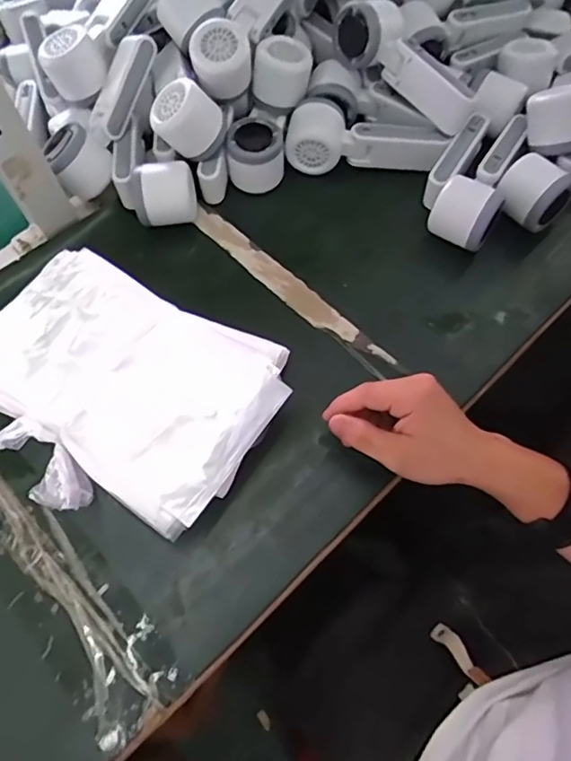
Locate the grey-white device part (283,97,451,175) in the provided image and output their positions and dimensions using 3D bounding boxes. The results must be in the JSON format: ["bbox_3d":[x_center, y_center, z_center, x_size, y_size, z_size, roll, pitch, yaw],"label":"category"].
[{"bbox_3d":[0.081,-0.247,0.573,0.158,0.051,0.060,3,65,5],"label":"grey-white device part"}]

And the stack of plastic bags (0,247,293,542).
[{"bbox_3d":[-0.134,0.011,0.466,0.238,0.074,0.186,23,68,13],"label":"stack of plastic bags"}]

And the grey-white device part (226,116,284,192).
[{"bbox_3d":[-0.031,-0.235,0.579,0.057,0.050,0.056,-7,64,0],"label":"grey-white device part"}]

